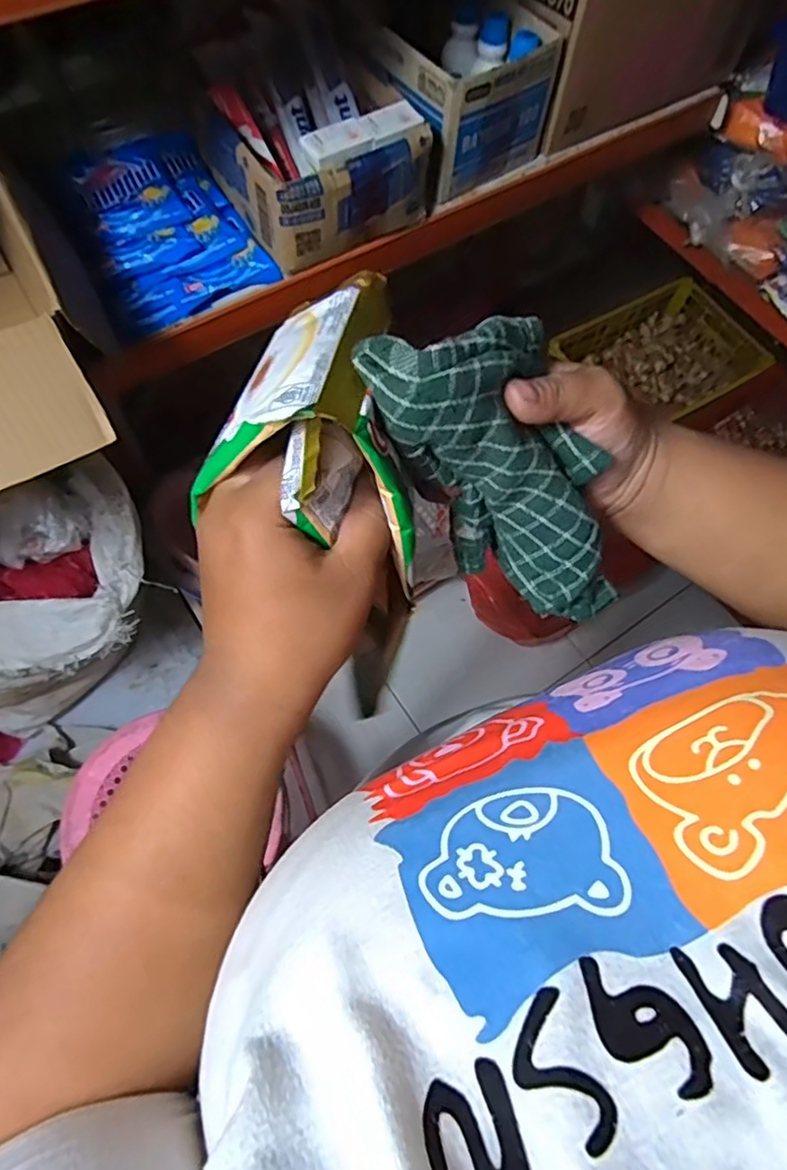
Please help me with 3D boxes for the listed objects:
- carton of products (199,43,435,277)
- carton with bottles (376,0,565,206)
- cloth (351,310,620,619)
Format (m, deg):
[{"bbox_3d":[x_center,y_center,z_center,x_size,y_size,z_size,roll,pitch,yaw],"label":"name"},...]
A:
[{"bbox_3d":[-0.077,-0.444,0.657,0.183,0.097,0.186,-30,71,-14],"label":"carton of products"},{"bbox_3d":[0.069,-0.531,0.697,0.156,0.115,0.148,-39,73,-17],"label":"carton with bottles"},{"bbox_3d":[0.053,-0.050,0.303,0.066,0.178,0.073,6,61,41],"label":"cloth"}]

